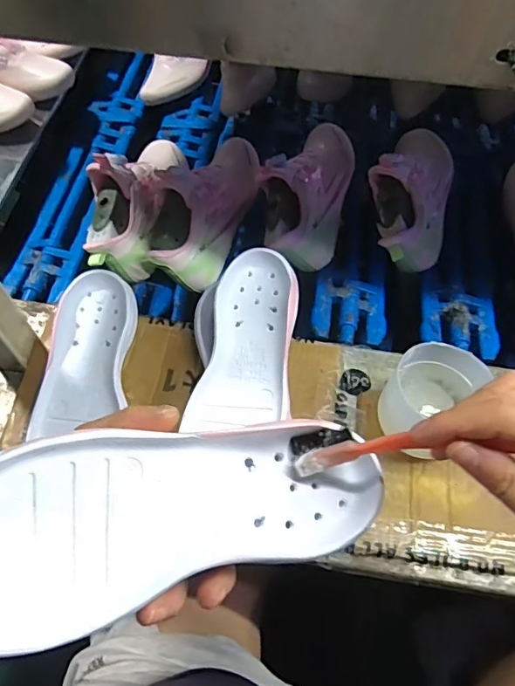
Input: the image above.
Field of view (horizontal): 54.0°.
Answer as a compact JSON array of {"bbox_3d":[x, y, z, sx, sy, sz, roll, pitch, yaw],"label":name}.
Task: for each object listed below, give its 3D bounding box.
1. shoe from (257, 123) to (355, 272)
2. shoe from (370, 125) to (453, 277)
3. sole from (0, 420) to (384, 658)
[{"bbox_3d":[0.067,-0.212,0.706,0.116,0.085,0.255,14,54,6],"label":"shoe"},{"bbox_3d":[0.211,-0.209,0.709,0.113,0.098,0.256,14,54,7],"label":"shoe"},{"bbox_3d":[-0.041,0.093,0.276,0.247,0.043,0.090,-2,52,-27],"label":"sole"}]

